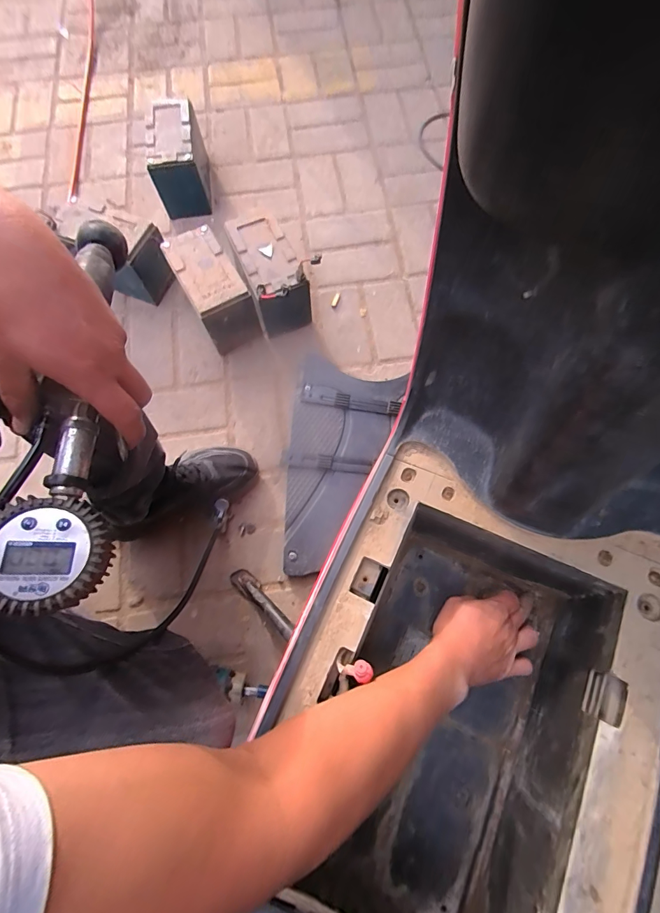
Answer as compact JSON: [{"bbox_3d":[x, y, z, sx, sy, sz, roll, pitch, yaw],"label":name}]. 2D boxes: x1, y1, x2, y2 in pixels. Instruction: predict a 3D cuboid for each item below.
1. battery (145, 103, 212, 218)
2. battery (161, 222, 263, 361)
[{"bbox_3d":[-0.338,-0.666,0.874,0.103,0.127,0.200,-8,73,-1],"label":"battery"},{"bbox_3d":[-0.227,-0.324,0.758,0.100,0.129,0.188,-30,75,-7],"label":"battery"}]

